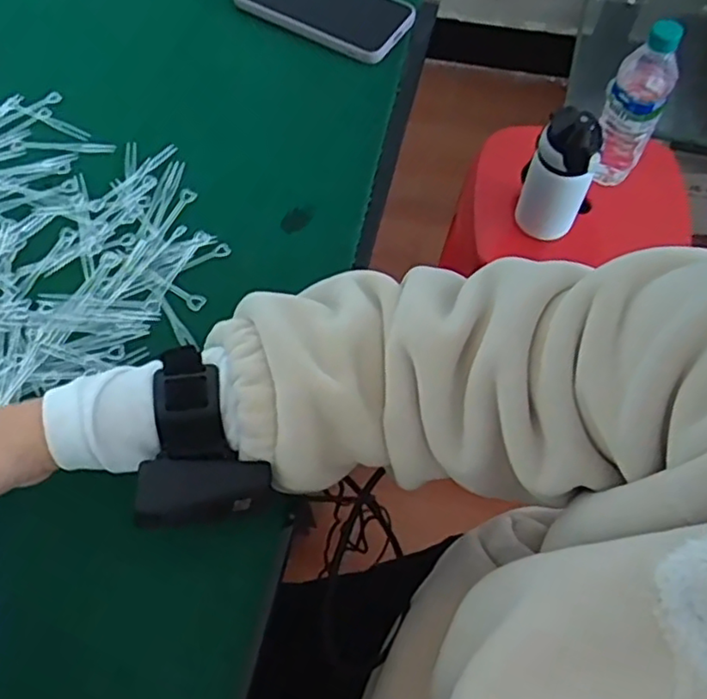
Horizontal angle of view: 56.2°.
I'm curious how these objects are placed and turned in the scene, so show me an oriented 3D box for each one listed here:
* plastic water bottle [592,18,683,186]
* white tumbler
[{"bbox_3d":[0.345,-0.302,0.814,0.067,0.227,0.065,20,64,11],"label":"plastic water bottle"},{"bbox_3d":[0.251,-0.214,0.808,0.073,0.164,0.061,15,63,9],"label":"white tumbler"}]

